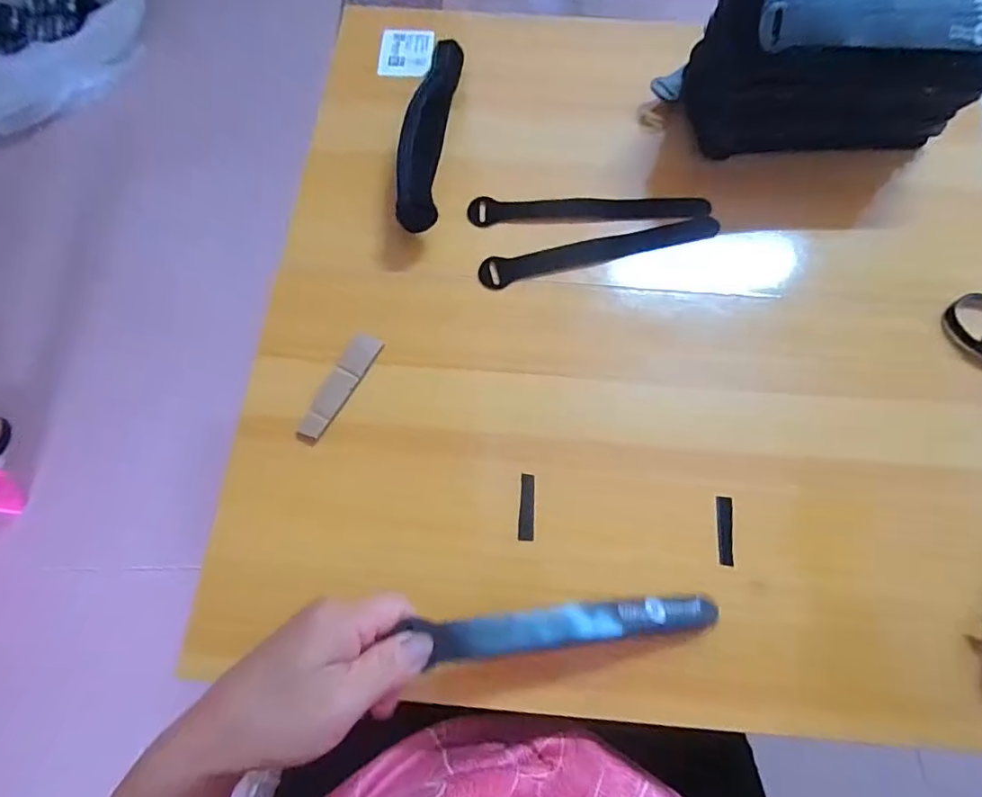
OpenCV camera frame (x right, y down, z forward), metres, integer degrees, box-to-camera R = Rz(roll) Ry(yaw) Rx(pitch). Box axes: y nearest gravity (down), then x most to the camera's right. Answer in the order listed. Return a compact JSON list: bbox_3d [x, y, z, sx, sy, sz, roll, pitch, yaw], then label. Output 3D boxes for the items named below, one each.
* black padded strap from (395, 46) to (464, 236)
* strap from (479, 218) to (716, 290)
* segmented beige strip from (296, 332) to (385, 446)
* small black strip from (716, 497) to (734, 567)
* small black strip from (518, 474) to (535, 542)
[{"bbox_3d":[-0.052,-0.224,0.434,0.034,0.037,0.195,6,71,2],"label":"black padded strap"},{"bbox_3d":[0.088,-0.121,0.420,0.195,0.010,0.025,-14,72,-5],"label":"strap"},{"bbox_3d":[-0.111,-0.008,0.374,0.021,0.011,0.090,35,81,-16],"label":"segmented beige strip"},{"bbox_3d":[0.158,0.089,0.348,0.010,0.004,0.045,3,70,7],"label":"small black strip"},{"bbox_3d":[0.025,0.074,0.353,0.010,0.005,0.044,4,71,1],"label":"small black strip"}]

